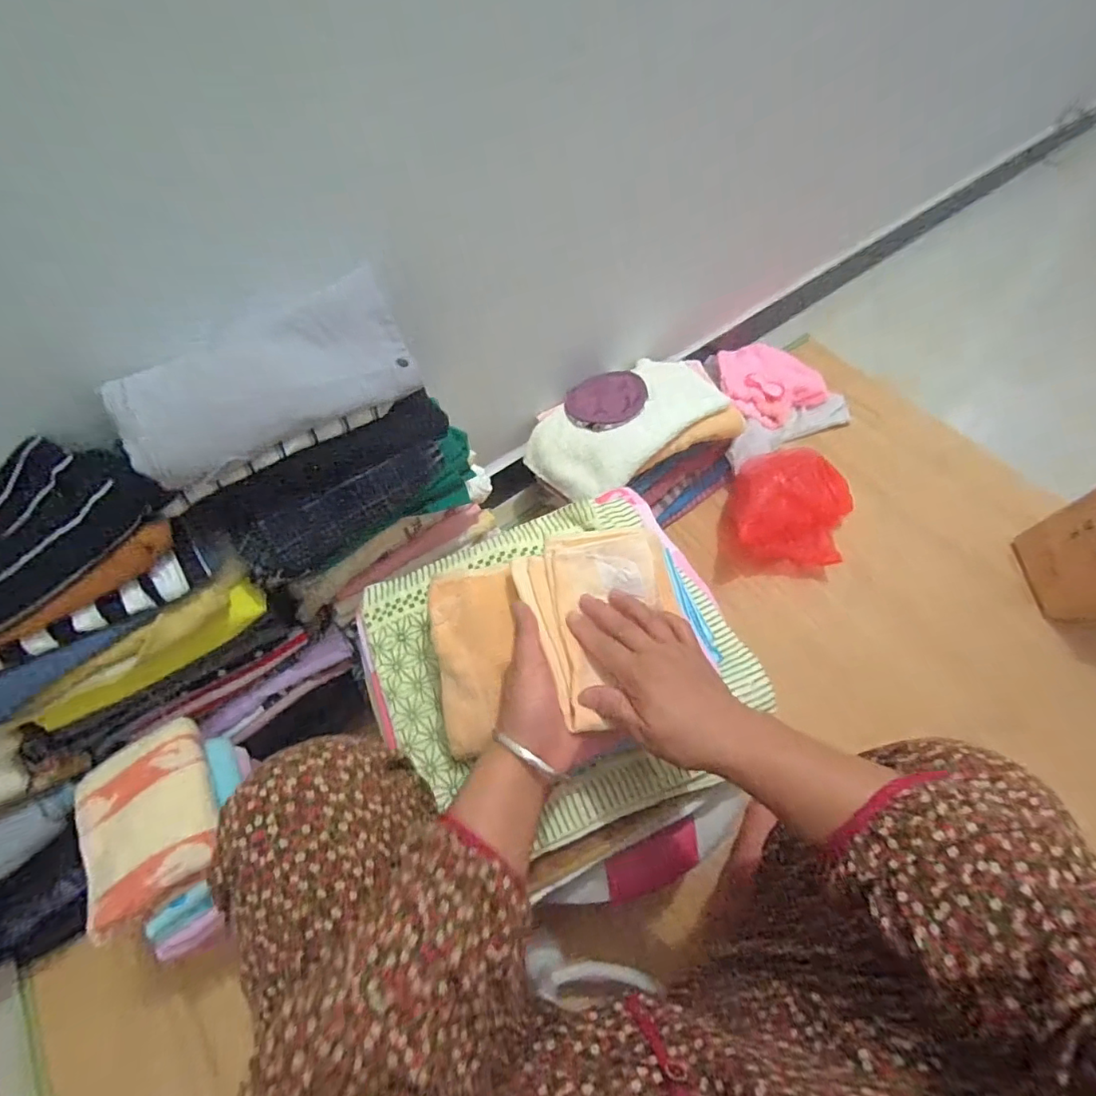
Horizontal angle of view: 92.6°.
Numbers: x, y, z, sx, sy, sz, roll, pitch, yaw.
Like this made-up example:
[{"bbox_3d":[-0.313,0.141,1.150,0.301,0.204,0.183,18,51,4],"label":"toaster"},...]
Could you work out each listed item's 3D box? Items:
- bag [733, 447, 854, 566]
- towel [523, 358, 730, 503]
[{"bbox_3d":[0.423,-0.076,0.908,0.198,0.122,0.174,11,63,8],"label":"bag"},{"bbox_3d":[0.122,-0.212,0.877,0.338,0.054,0.207,-29,63,3],"label":"towel"}]

